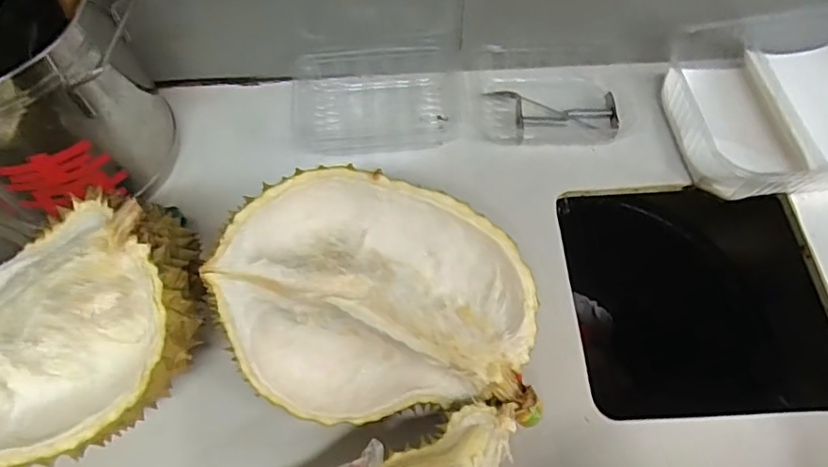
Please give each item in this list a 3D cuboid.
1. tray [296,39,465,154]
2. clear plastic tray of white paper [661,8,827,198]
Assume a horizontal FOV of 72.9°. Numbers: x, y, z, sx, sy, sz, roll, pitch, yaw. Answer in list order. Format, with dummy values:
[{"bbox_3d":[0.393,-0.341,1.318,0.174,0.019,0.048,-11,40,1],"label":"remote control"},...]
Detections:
[{"bbox_3d":[-0.039,-0.147,0.628,0.192,0.050,0.116,-2,62,-1],"label":"tray"},{"bbox_3d":[0.426,-0.149,0.611,0.299,0.083,0.205,-9,63,-4],"label":"clear plastic tray of white paper"}]

